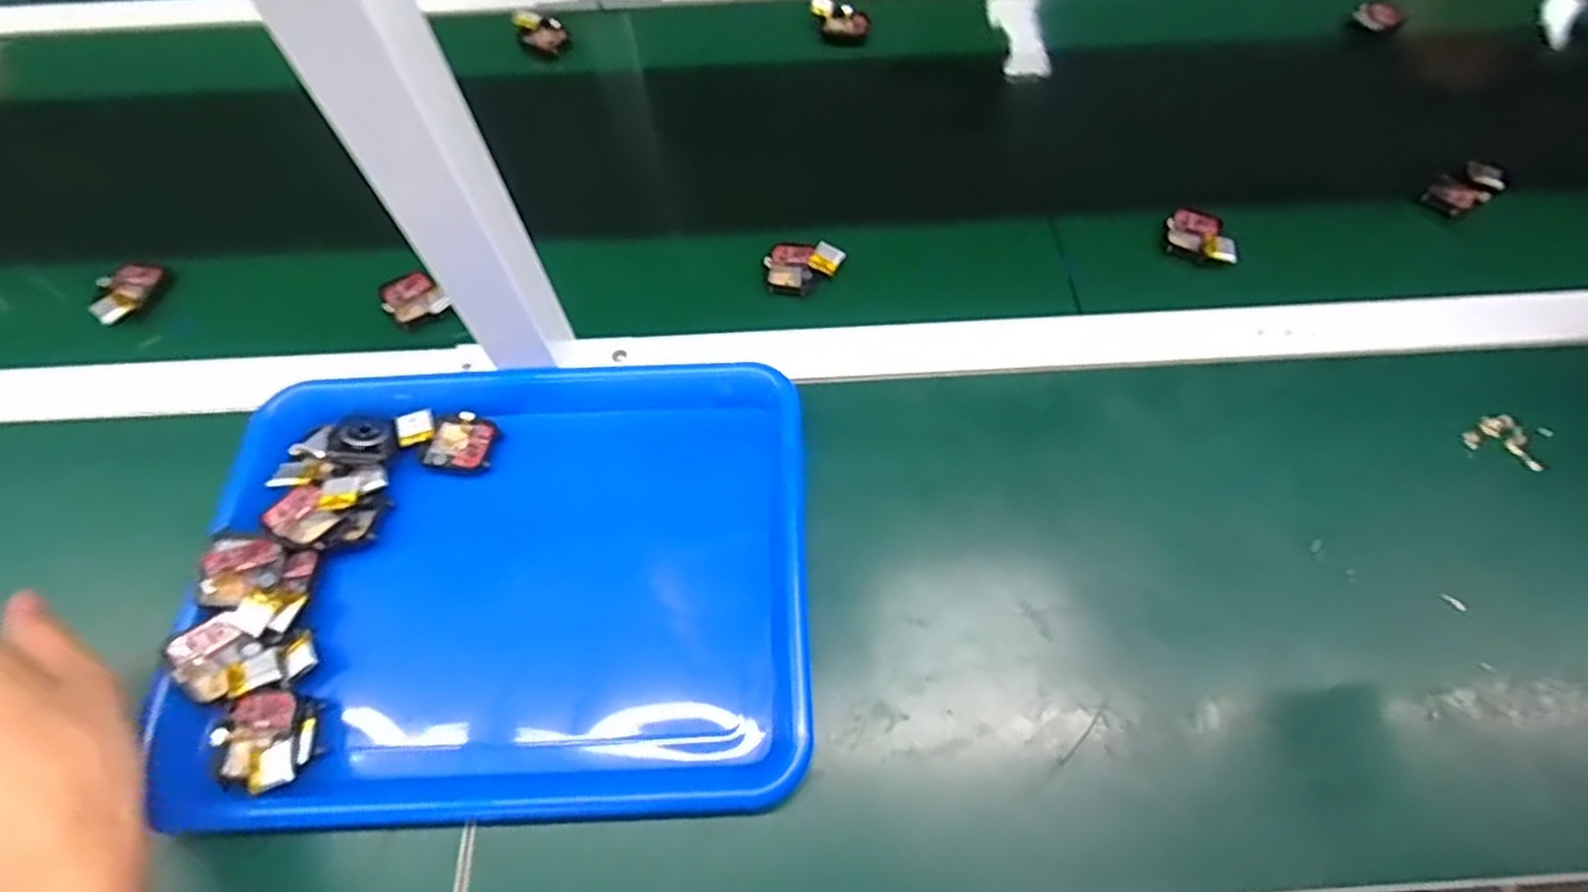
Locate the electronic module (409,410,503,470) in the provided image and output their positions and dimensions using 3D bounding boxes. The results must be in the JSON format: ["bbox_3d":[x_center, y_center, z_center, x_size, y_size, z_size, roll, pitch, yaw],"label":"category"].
[{"bbox_3d":[-0.210,-0.002,0.445,0.043,0.008,0.039,16,63,8],"label":"electronic module"}]

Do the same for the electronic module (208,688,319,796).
[{"bbox_3d":[-0.264,0.146,0.354,0.045,0.015,0.046,1,62,0],"label":"electronic module"}]

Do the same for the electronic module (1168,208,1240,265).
[{"bbox_3d":[0.311,-0.162,0.540,0.050,0.014,0.042,20,63,10],"label":"electronic module"}]

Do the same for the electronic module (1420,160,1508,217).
[{"bbox_3d":[0.560,-0.215,0.592,0.059,0.022,0.038,-33,67,-17],"label":"electronic module"}]

